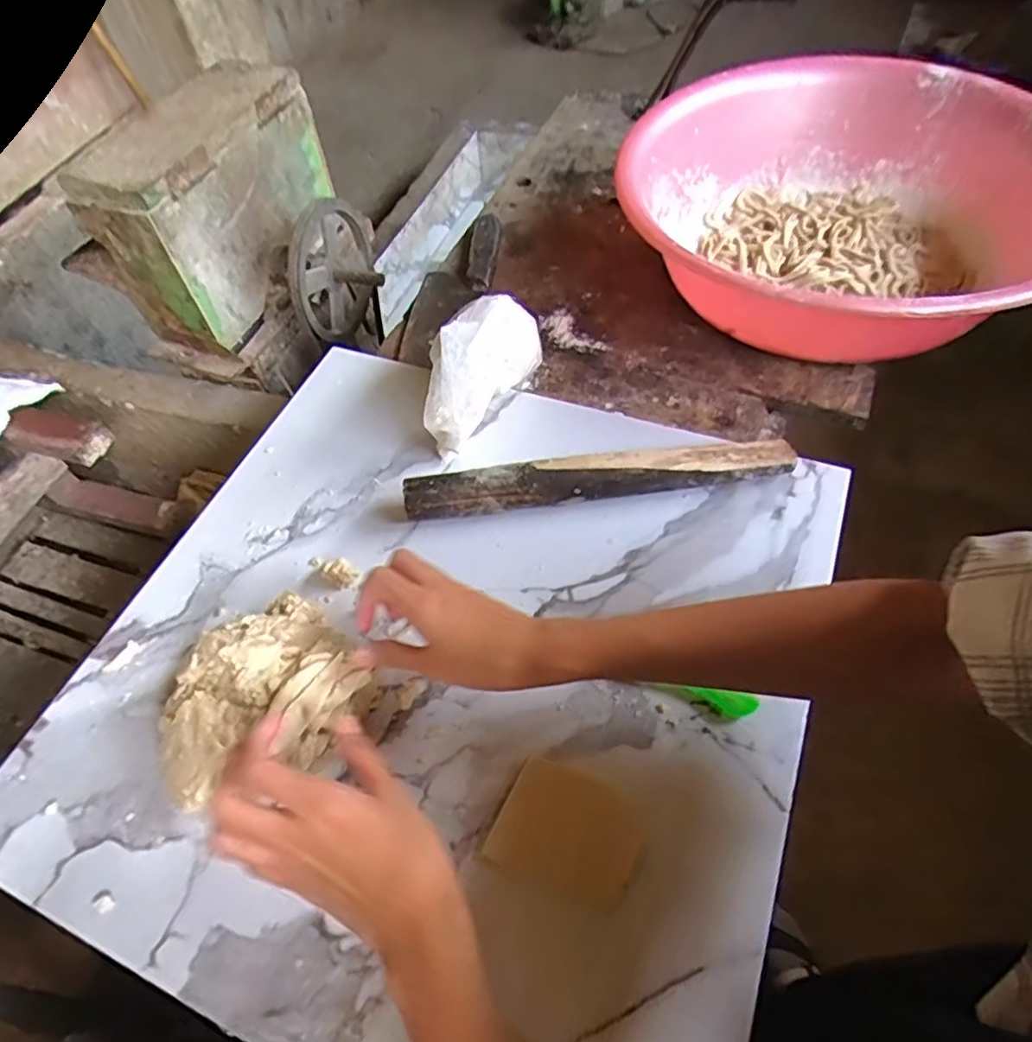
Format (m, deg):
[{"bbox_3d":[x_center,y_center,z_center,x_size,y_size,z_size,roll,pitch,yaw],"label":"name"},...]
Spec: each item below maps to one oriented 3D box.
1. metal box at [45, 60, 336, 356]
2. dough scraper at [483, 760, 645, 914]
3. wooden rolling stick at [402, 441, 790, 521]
[{"bbox_3d":[-0.422,-0.453,0.924,0.138,0.228,0.340,14,56,13],"label":"metal box"},{"bbox_3d":[0.032,0.186,0.392,0.083,0.004,0.063,17,57,15],"label":"dough scraper"},{"bbox_3d":[0.064,-0.033,0.513,0.298,0.031,0.035,-7,54,-2],"label":"wooden rolling stick"}]

